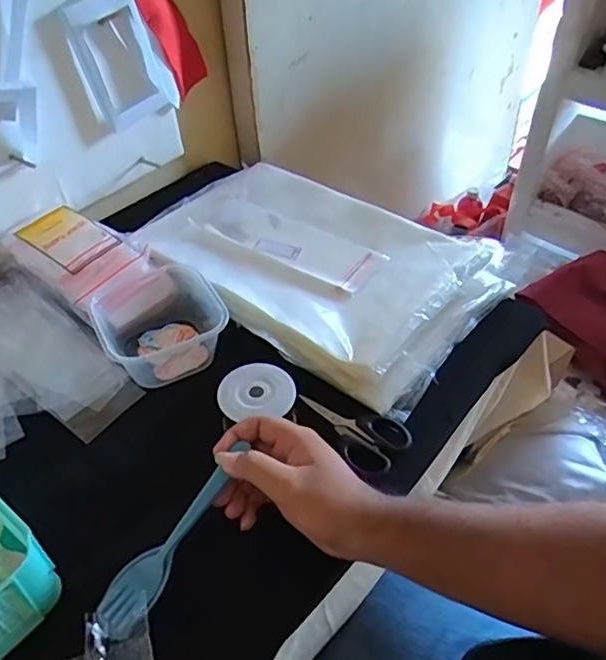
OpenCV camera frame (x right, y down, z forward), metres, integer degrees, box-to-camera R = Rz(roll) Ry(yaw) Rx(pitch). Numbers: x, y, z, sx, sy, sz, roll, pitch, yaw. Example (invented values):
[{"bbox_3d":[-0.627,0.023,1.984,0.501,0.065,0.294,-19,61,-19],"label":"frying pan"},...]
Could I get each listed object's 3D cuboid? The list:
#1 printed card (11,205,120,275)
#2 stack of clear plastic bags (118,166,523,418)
[{"bbox_3d":[-0.257,-0.103,0.637,0.096,0.011,0.068,34,54,17],"label":"printed card"},{"bbox_3d":[0.003,-0.080,0.669,0.396,0.040,0.247,27,51,26],"label":"stack of clear plastic bags"}]

